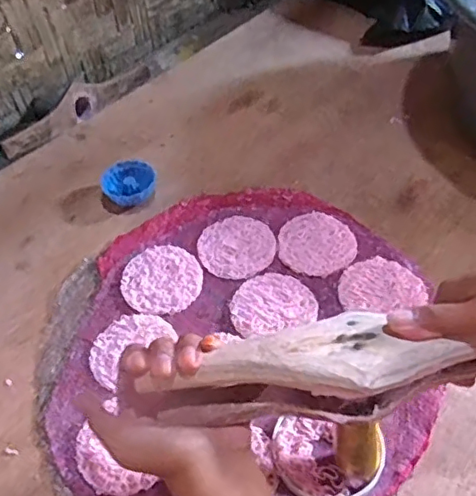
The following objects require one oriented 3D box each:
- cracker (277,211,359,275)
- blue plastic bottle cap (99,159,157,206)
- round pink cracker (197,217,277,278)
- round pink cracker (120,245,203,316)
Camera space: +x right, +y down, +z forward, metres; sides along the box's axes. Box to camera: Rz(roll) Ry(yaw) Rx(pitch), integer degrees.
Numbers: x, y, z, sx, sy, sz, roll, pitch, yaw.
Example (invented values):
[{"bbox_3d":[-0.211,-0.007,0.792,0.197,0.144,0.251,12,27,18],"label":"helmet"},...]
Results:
[{"bbox_3d":[0.083,-0.007,0.602,0.080,0.005,0.079,-2,48,2],"label":"cracker"},{"bbox_3d":[-0.126,-0.073,0.672,0.062,0.025,0.064,-2,48,2],"label":"blue plastic bottle cap"},{"bbox_3d":[-0.001,-0.003,0.604,0.080,0.005,0.073,-2,48,2],"label":"round pink cracker"},{"bbox_3d":[-0.077,0.032,0.582,0.079,0.010,0.079,-2,48,2],"label":"round pink cracker"}]

